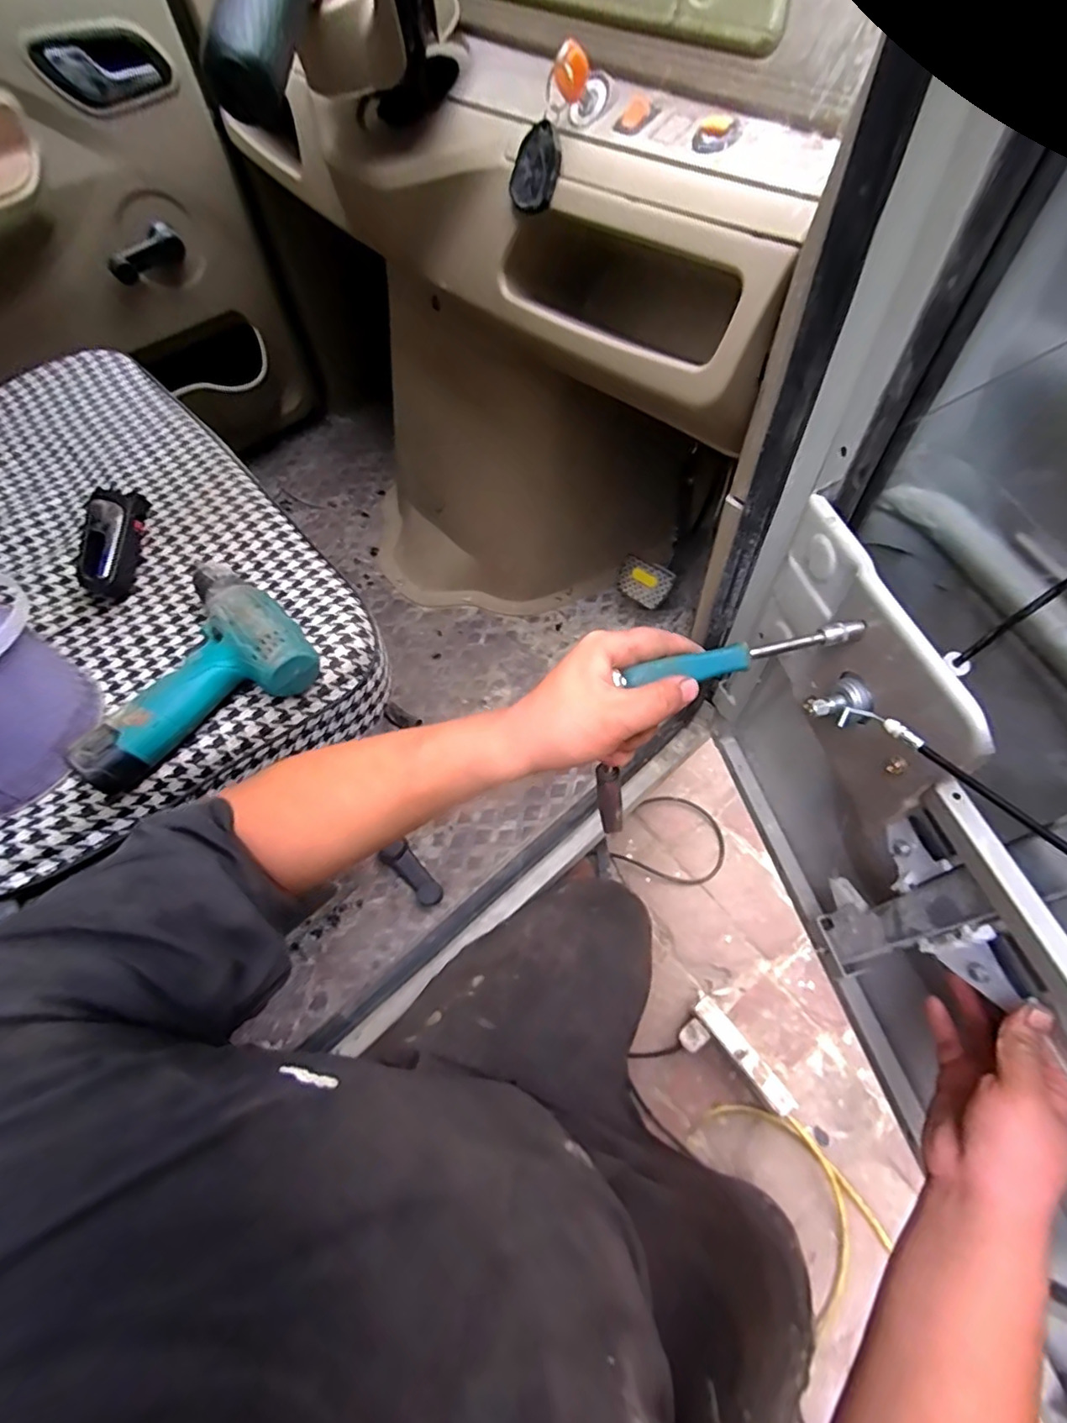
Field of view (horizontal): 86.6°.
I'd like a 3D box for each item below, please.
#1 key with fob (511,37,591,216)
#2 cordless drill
[{"bbox_3d":[0.015,-0.456,0.450,0.042,0.098,0.038,46,35,22],"label":"key with fob"},{"bbox_3d":[-0.304,-0.056,0.489,0.186,0.062,0.195,-31,65,-14],"label":"cordless drill"}]

